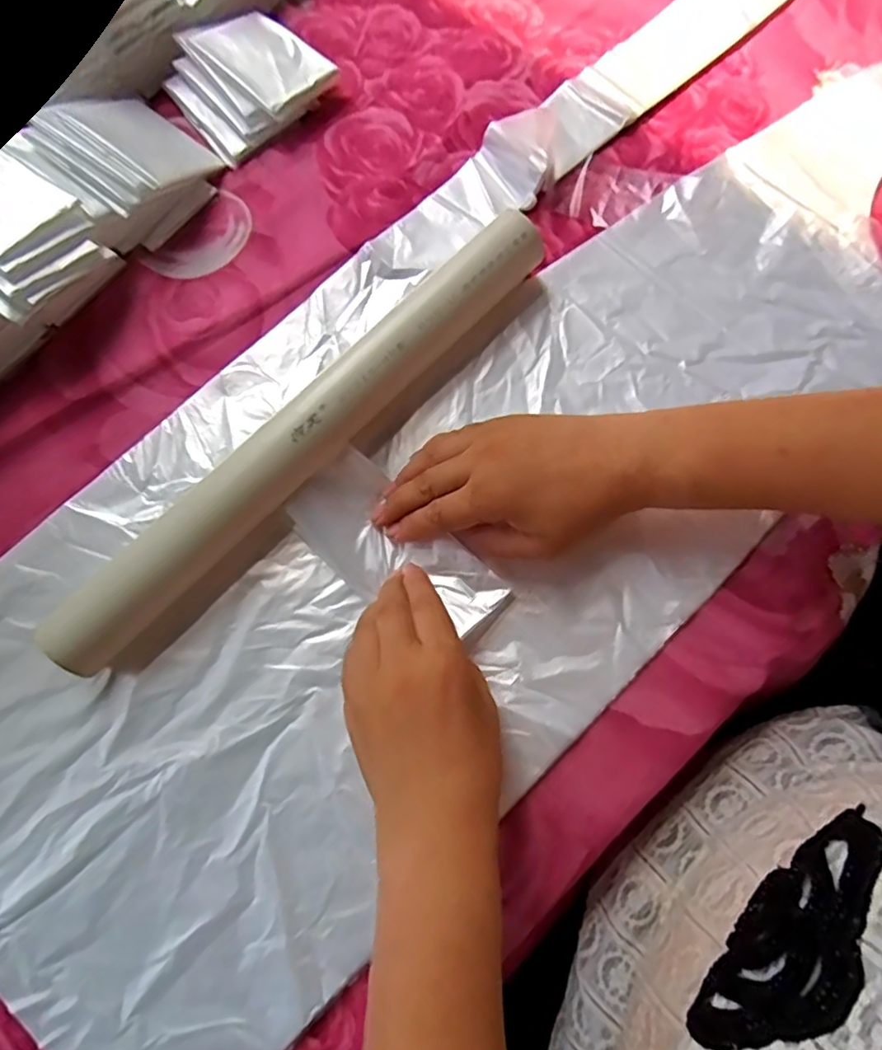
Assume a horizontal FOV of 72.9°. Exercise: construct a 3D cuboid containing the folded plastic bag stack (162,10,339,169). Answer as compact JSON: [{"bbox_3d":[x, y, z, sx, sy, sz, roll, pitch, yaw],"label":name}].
[{"bbox_3d":[-0.135,-0.313,0.415,0.095,0.028,0.085,-38,80,-7],"label":"folded plastic bag stack"}]

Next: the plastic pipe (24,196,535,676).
[{"bbox_3d":[-0.072,-0.052,0.341,0.034,0.041,0.348,43,81,9],"label":"plastic pipe"}]

